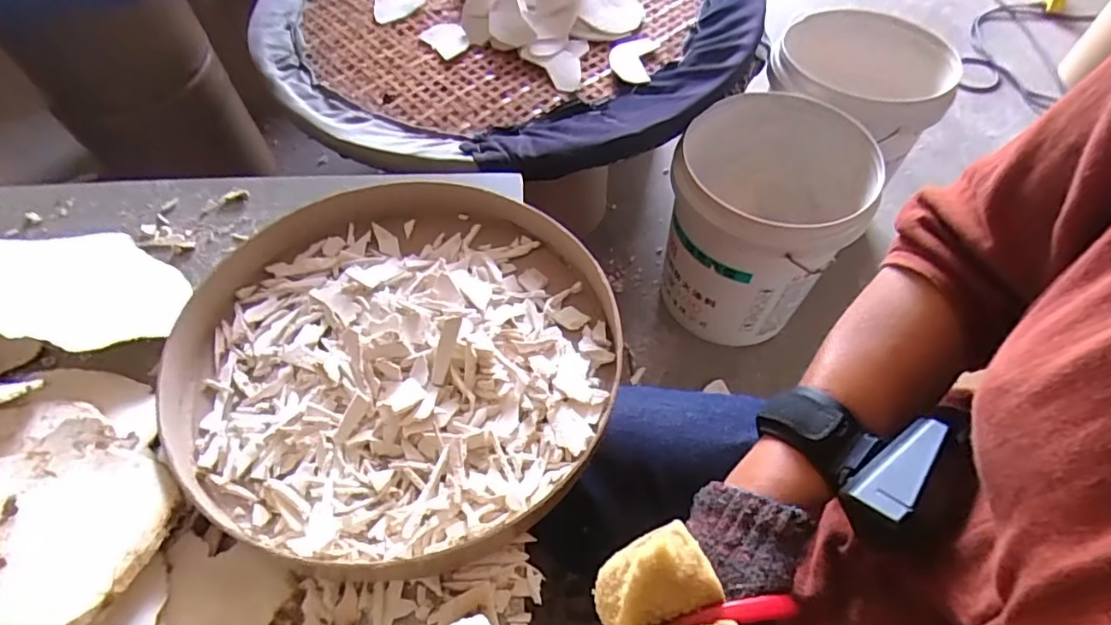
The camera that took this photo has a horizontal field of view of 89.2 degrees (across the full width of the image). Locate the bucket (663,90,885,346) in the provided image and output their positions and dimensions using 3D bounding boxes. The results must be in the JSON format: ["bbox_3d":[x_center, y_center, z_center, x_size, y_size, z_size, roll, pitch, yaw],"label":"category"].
[{"bbox_3d":[0.327,-0.143,0.938,0.266,0.340,0.279,0,58,1],"label":"bucket"}]

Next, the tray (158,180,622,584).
[{"bbox_3d":[-0.109,0.023,0.411,0.300,0.038,0.298,0,58,1],"label":"tray"}]

